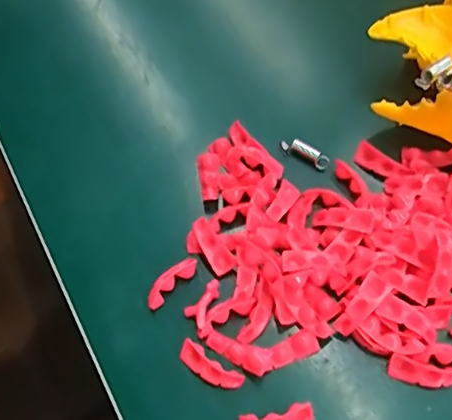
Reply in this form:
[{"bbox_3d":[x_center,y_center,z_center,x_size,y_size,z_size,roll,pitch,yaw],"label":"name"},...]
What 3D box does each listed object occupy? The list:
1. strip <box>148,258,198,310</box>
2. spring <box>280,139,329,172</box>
[{"bbox_3d":[-0.025,0.033,0.269,0.029,0.007,0.008,-40,66,-19],"label":"strip"},{"bbox_3d":[0.041,-0.029,0.299,0.027,0.008,0.006,30,65,18],"label":"spring"}]

